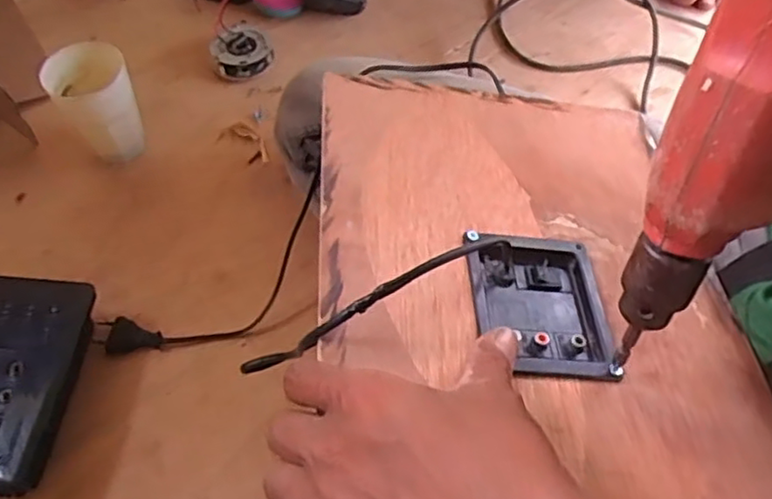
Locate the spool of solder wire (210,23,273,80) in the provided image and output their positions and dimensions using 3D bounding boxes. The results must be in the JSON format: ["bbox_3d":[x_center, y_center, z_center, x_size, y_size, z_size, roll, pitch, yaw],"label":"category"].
[{"bbox_3d":[-0.162,-0.226,0.742,0.063,0.029,0.060,0,58,1],"label":"spool of solder wire"}]

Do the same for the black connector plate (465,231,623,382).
[{"bbox_3d":[0.087,0.031,0.373,0.074,0.020,0.092,-1,58,1],"label":"black connector plate"}]

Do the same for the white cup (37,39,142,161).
[{"bbox_3d":[-0.277,-0.137,0.644,0.070,0.114,0.062,-20,60,-11],"label":"white cup"}]

